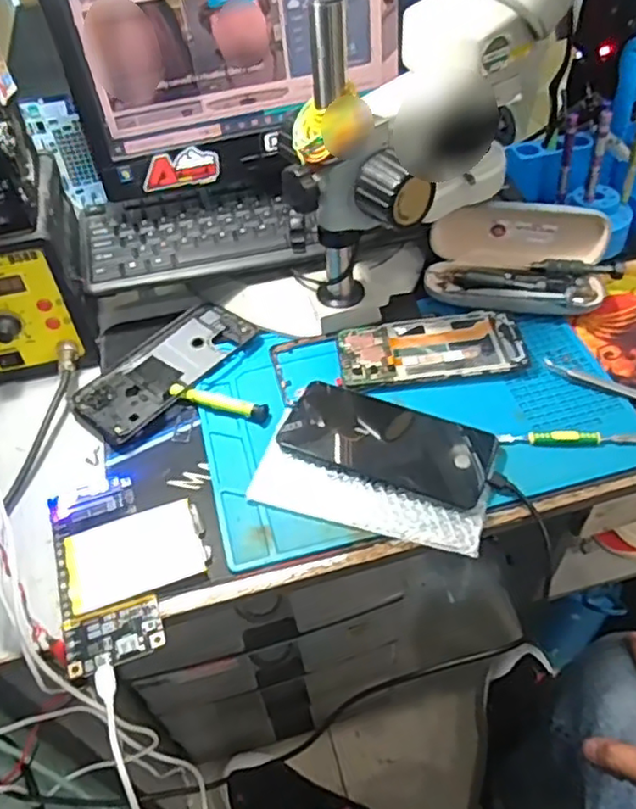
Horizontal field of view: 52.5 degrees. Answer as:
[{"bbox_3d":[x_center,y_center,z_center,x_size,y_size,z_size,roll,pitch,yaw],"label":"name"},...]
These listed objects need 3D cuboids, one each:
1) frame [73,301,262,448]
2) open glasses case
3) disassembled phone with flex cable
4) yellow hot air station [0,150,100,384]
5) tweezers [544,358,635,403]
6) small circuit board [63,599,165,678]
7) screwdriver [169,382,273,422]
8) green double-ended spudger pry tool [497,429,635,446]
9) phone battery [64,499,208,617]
[{"bbox_3d":[-0.140,-0.035,0.578,0.087,0.015,0.165,33,59,28],"label":"frame"},{"bbox_3d":[0.186,-0.133,0.593,0.170,0.070,0.086,9,50,12],"label":"open glasses case"},{"bbox_3d":[0.098,-0.049,0.568,0.158,0.012,0.070,-5,49,0],"label":"disassembled phone with flex cable"},{"bbox_3d":[-0.266,-0.116,0.578,0.108,0.138,0.163,-14,49,-7],"label":"yellow hot air station"},{"bbox_3d":[0.257,-0.009,0.524,0.145,0.007,0.015,21,54,21],"label":"tweezers"},{"bbox_3d":[-0.133,0.152,0.422,0.062,0.006,0.038,-16,50,-9],"label":"small circuit board"},{"bbox_3d":[-0.084,-0.003,0.545,0.087,0.012,0.016,13,51,15],"label":"screwdriver"},{"bbox_3d":[0.197,0.025,0.504,0.109,0.007,0.016,-1,49,4],"label":"green double-ended spudger pry tool"},{"bbox_3d":[-0.131,0.106,0.461,0.091,0.008,0.063,-18,50,-11],"label":"phone battery"}]

